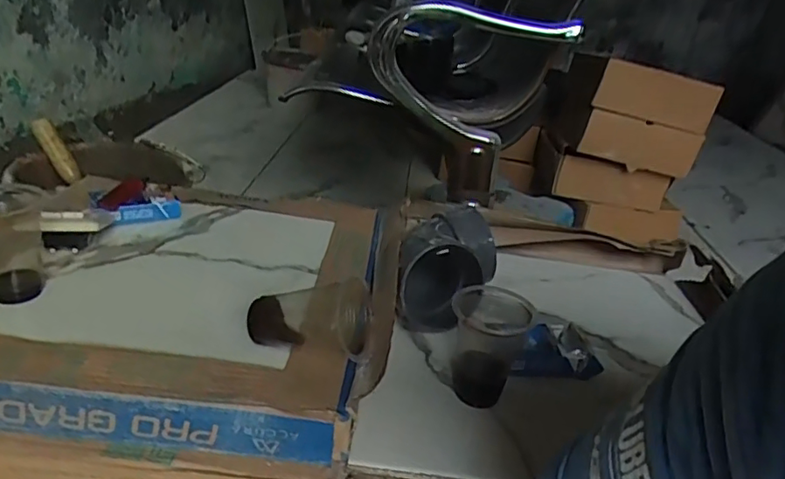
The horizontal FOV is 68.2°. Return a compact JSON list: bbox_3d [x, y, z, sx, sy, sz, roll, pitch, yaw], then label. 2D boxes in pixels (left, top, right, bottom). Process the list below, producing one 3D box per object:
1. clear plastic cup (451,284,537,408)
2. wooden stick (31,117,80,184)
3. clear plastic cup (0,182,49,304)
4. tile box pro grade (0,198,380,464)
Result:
[{"bbox_3d":[0.085,0.092,0.521,0.068,0.089,0.069,12,25,10],"label":"clear plastic cup"},{"bbox_3d":[-0.604,-0.159,1.043,0.030,0.122,0.028,-22,11,30],"label":"wooden stick"},{"bbox_3d":[-0.350,0.002,0.527,0.060,0.096,0.074,-3,27,-22],"label":"clear plastic cup"},{"bbox_3d":[-0.228,0.050,0.603,0.396,0.060,0.361,7,25,0],"label":"tile box pro grade"}]

